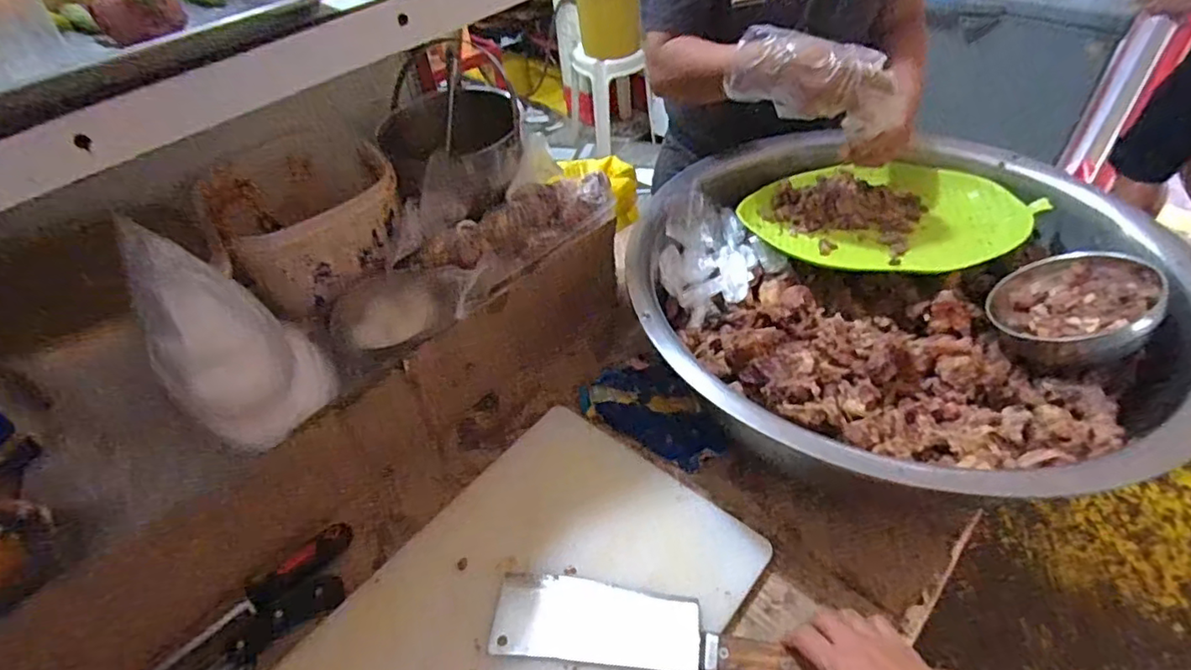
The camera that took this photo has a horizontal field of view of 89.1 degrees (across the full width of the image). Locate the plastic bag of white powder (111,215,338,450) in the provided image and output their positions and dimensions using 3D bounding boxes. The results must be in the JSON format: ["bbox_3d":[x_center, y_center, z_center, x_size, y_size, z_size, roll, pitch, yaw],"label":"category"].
[{"bbox_3d":[-0.330,0.009,0.555,0.120,0.221,0.075,-32,50,-23],"label":"plastic bag of white powder"}]

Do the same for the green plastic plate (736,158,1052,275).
[{"bbox_3d":[0.390,-0.169,0.832,0.349,0.026,0.213,-1,45,6],"label":"green plastic plate"}]

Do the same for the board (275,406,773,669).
[{"bbox_3d":[-0.074,0.278,0.592,0.311,0.033,0.436,30,56,31],"label":"board"}]

